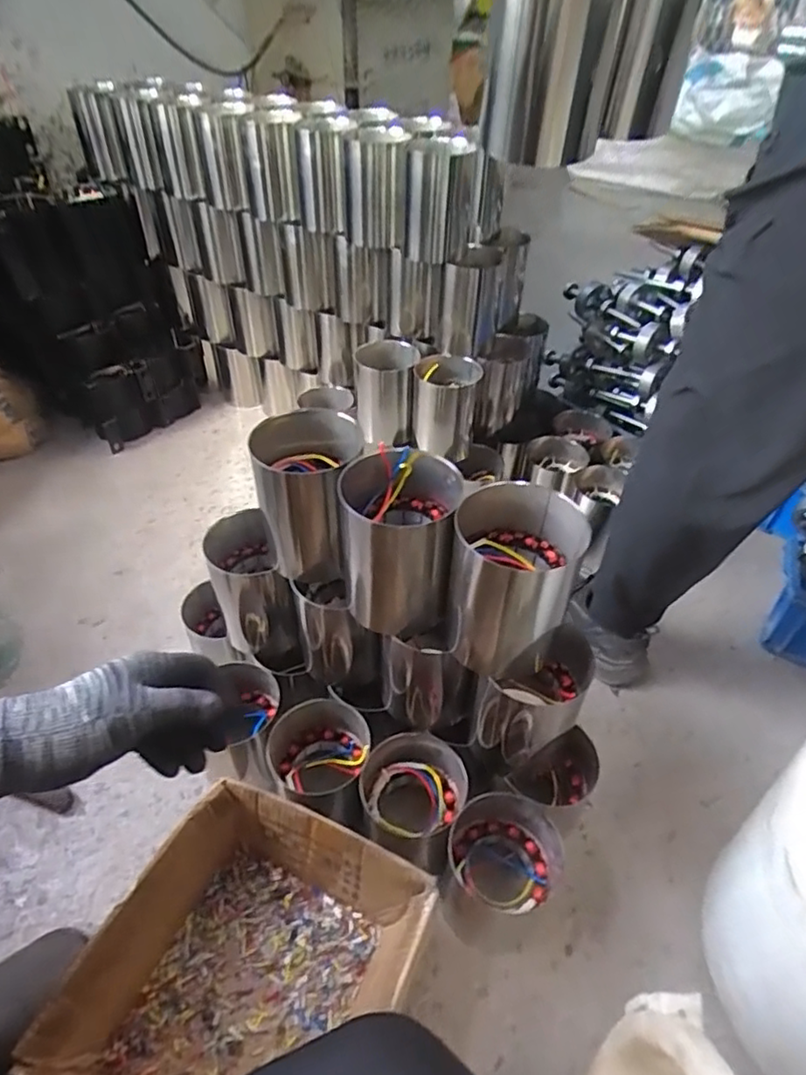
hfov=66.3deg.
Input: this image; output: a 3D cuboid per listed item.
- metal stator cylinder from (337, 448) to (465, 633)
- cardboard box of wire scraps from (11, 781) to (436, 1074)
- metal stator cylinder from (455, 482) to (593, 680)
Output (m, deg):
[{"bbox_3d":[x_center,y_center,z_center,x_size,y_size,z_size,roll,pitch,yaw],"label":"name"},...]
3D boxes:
[{"bbox_3d":[-0.003,0.006,0.662,0.126,0.162,0.114,6,44,5],"label":"metal stator cylinder"},{"bbox_3d":[-0.158,0.455,0.636,0.269,0.139,0.303,22,46,18],"label":"cardboard box of wire scraps"},{"bbox_3d":[0.110,0.044,0.626,0.113,0.167,0.107,1,44,-1],"label":"metal stator cylinder"}]

